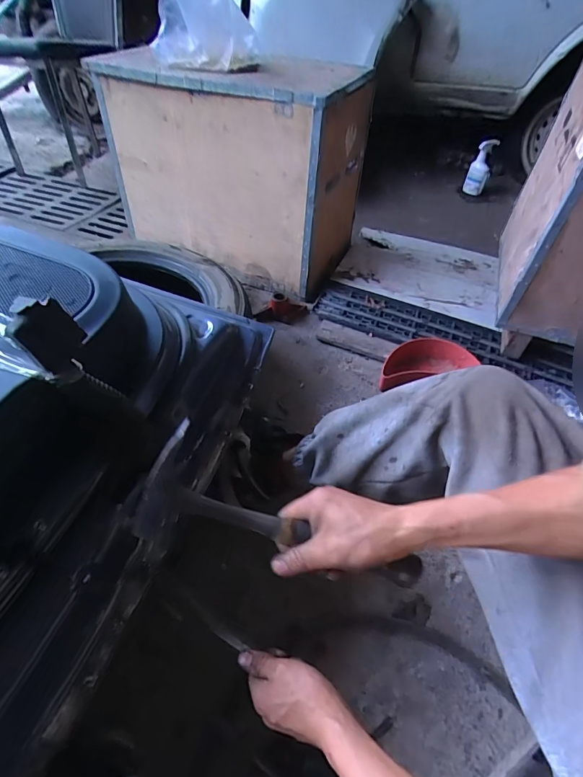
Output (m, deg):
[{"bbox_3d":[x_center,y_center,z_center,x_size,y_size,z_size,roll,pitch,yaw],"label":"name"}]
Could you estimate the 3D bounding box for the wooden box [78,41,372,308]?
[{"bbox_3d":[-0.158,-0.654,1.220,0.661,0.514,0.374,19,48,13],"label":"wooden box"}]

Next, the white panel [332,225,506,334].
[{"bbox_3d":[0.428,-0.404,1.362,0.498,0.031,0.441,17,48,12],"label":"white panel"}]

